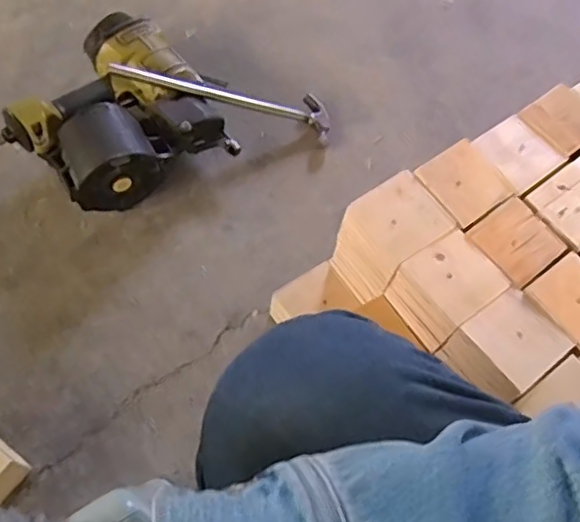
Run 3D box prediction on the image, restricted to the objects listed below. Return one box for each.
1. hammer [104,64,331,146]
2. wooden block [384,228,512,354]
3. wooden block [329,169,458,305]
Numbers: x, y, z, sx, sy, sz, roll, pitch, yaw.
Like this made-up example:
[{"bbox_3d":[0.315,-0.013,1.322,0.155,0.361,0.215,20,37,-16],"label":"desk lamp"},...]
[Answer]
[{"bbox_3d":[-0.101,-0.273,0.987,0.374,0.032,0.089,8,61,-23],"label":"hammer"},{"bbox_3d":[0.183,0.033,0.703,0.099,0.079,0.093,-32,72,-19],"label":"wooden block"},{"bbox_3d":[0.124,-0.023,0.758,0.105,0.138,0.096,-29,70,-18],"label":"wooden block"}]

